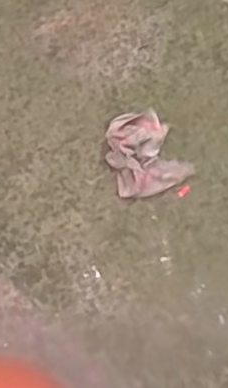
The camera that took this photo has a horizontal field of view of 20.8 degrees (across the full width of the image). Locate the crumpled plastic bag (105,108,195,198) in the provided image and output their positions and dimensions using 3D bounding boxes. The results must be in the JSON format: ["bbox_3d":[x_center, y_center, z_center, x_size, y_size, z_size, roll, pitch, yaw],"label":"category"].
[{"bbox_3d":[0.063,-0.093,1.274,0.159,0.041,0.195,-17,60,-6],"label":"crumpled plastic bag"}]

